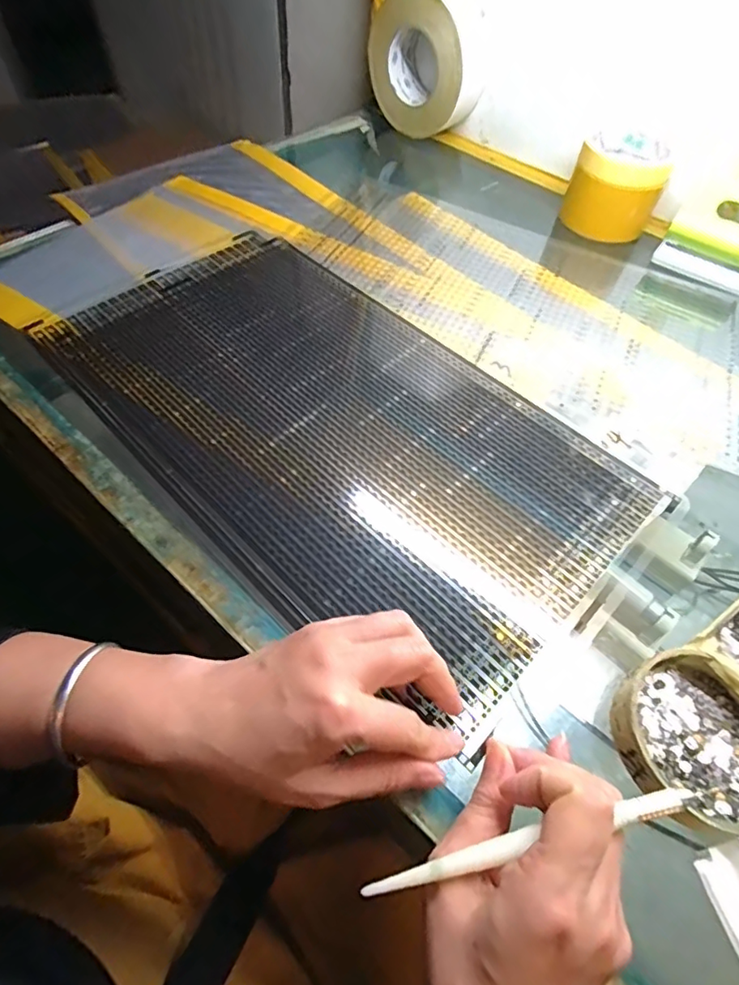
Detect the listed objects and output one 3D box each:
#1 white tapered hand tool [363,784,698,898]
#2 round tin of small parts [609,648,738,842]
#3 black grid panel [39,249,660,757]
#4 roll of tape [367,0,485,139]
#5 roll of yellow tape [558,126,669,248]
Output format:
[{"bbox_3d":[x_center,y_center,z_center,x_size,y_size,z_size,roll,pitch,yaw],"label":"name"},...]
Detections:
[{"bbox_3d":[0.062,0.143,0.207,0.138,0.006,0.008,-20,59,5],"label":"white tapered hand tool"},{"bbox_3d":[0.168,0.128,0.261,0.078,0.021,0.083,2,55,-3],"label":"round tin of small parts"},{"bbox_3d":[-0.029,-0.058,0.384,0.242,0.010,0.437,-39,67,-24],"label":"black grid panel"},{"bbox_3d":[0.065,-0.516,0.617,0.143,0.123,0.052,32,59,17],"label":"roll of tape"},{"bbox_3d":[0.270,-0.338,0.557,0.093,0.075,0.098,25,58,13],"label":"roll of yellow tape"}]

